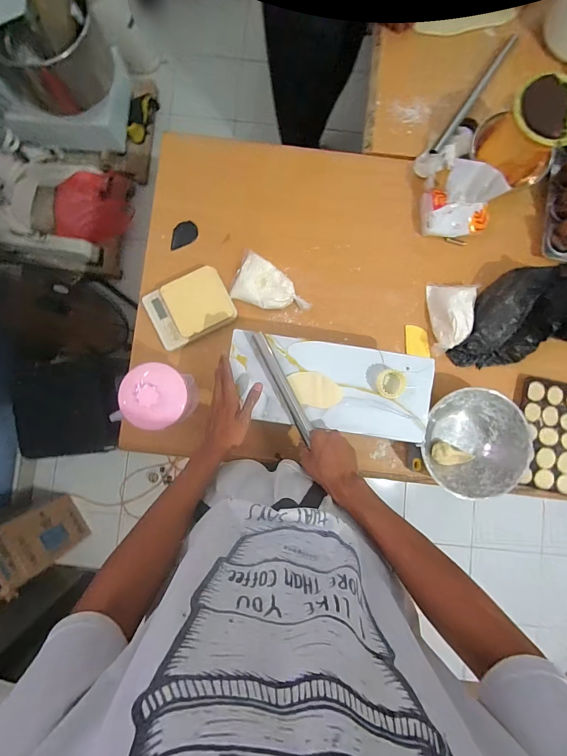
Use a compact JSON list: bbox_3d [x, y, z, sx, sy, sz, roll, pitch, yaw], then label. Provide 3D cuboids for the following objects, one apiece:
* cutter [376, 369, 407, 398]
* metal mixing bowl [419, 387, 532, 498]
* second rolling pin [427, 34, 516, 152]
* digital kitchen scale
[{"bbox_3d":[0.193,0.010,0.612,0.052,0.016,0.052,0,87,0],"label":"cutter"},{"bbox_3d":[0.393,0.134,0.714,0.192,0.070,0.216,17,87,1],"label":"metal mixing bowl"},{"bbox_3d":[0.439,-0.650,0.782,0.018,0.019,0.356,35,87,2],"label":"second rolling pin"},{"bbox_3d":[-0.205,-0.154,0.755,0.176,0.025,0.132,-28,87,-2],"label":"digital kitchen scale"}]

